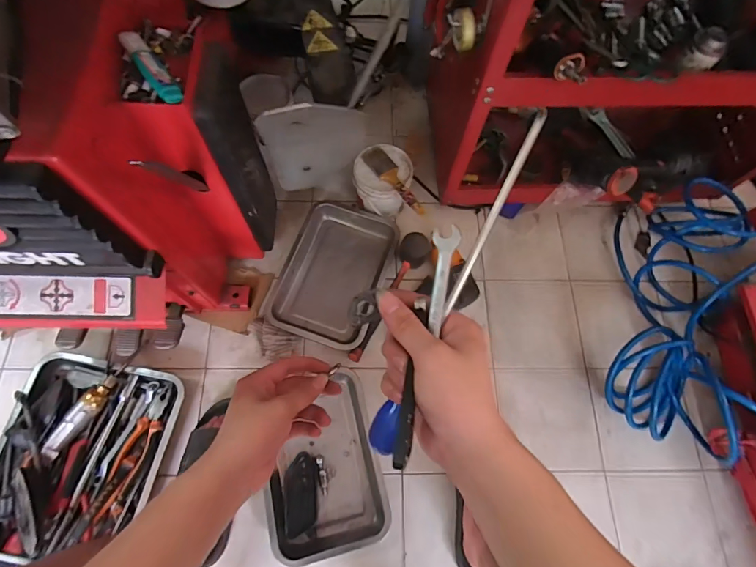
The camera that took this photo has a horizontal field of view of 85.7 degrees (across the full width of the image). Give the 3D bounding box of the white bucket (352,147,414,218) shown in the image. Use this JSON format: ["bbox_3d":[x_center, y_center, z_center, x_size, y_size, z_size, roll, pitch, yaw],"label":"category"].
[{"bbox_3d":[0.009,-0.226,0.939,0.128,0.129,0.135,1,69,-3],"label":"white bucket"}]

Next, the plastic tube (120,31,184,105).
[{"bbox_3d":[-0.262,-0.250,0.469,0.023,0.021,0.105,-35,75,-15],"label":"plastic tube"}]

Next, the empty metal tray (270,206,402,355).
[{"bbox_3d":[-0.091,-0.026,0.903,0.204,0.032,0.306,18,71,4],"label":"empty metal tray"}]

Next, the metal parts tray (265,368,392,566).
[{"bbox_3d":[-0.103,0.335,0.759,0.205,0.047,0.290,-13,72,-7],"label":"metal parts tray"}]

